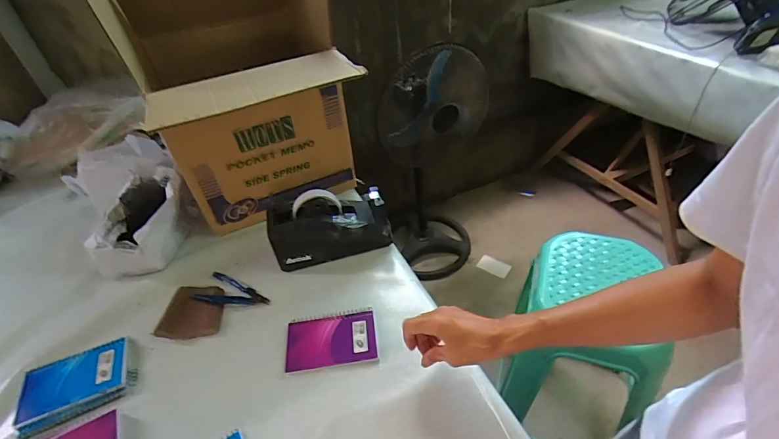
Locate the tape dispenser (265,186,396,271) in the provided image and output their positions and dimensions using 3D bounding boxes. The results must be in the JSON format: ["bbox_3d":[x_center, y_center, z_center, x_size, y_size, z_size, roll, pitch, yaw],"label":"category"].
[{"bbox_3d":[-0.103,0.009,0.672,0.195,0.110,0.075,-16,42,-11],"label":"tape dispenser"}]

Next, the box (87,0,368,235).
[{"bbox_3d":[-0.258,-0.227,0.739,0.326,0.402,0.491,-19,42,-15],"label":"box"}]

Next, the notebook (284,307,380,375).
[{"bbox_3d":[-0.084,0.169,0.566,0.128,0.012,0.087,-8,41,-2],"label":"notebook"}]

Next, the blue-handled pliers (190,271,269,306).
[{"bbox_3d":[-0.253,0.117,0.640,0.116,0.020,0.064,7,42,15],"label":"blue-handled pliers"}]

